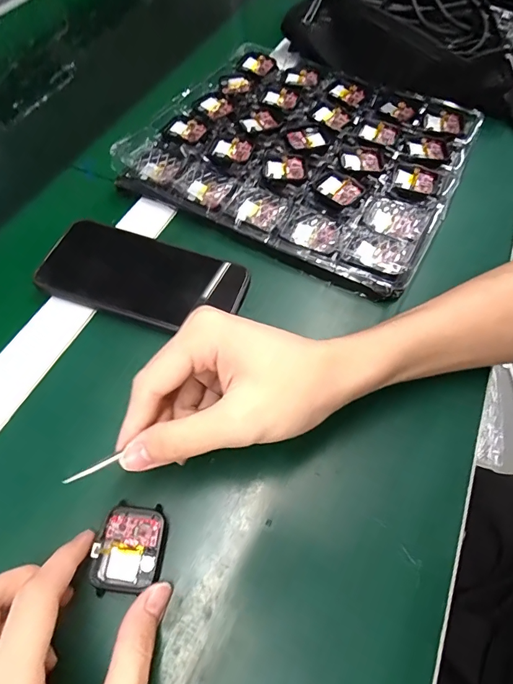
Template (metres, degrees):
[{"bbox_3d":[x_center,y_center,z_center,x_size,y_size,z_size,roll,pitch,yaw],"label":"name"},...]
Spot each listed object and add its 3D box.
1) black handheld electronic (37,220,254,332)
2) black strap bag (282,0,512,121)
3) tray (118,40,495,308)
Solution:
[{"bbox_3d":[-0.090,-0.054,0.328,0.159,0.006,0.078,15,61,8],"label":"black handheld electronic"},{"bbox_3d":[0.210,-0.322,0.470,0.364,0.119,0.125,31,64,2],"label":"black strap bag"},{"bbox_3d":[0.048,-0.199,0.414,0.295,0.023,0.268,25,63,13],"label":"tray"}]

